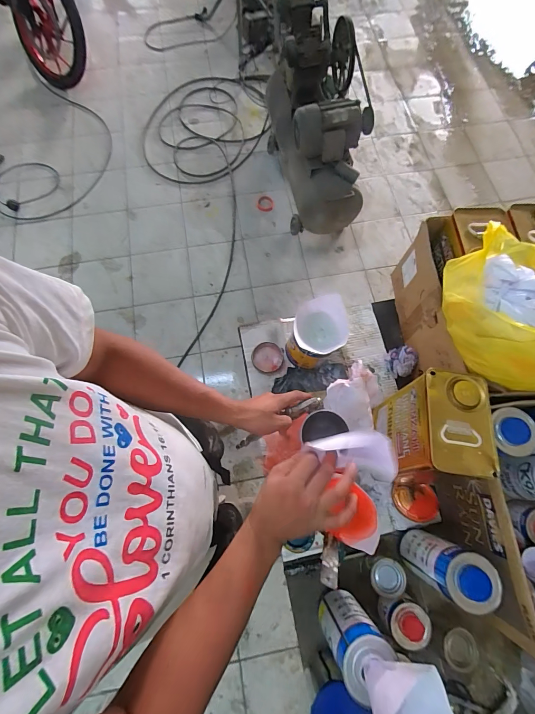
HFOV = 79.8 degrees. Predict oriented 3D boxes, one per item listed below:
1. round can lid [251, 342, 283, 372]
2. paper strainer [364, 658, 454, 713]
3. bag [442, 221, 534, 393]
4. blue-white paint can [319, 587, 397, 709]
[{"bbox_3d":[0.000,0.001,0.781,0.075,0.011,0.072,0,72,0],"label":"round can lid"},{"bbox_3d":[0.185,0.459,0.414,0.107,0.060,0.099,0,72,0],"label":"paper strainer"},{"bbox_3d":[0.467,-0.081,0.533,0.278,0.149,0.271,-20,74,-7],"label":"bag"},{"bbox_3d":[0.140,0.470,0.545,0.086,0.183,0.067,-35,76,-11],"label":"blue-white paint can"}]

